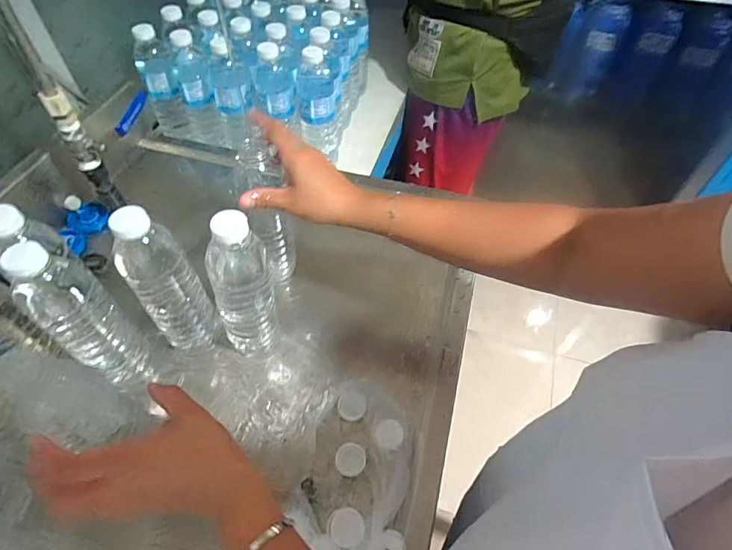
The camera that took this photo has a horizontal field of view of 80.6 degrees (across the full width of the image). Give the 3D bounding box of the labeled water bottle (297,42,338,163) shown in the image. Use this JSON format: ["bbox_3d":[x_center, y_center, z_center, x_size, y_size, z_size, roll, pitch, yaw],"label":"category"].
[{"bbox_3d":[-0.078,-0.281,0.720,0.070,0.187,0.079,-6,53,-5],"label":"labeled water bottle"}]

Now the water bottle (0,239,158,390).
[{"bbox_3d":[-0.277,0.048,0.433,0.060,0.209,0.060,0,53,0],"label":"water bottle"}]

